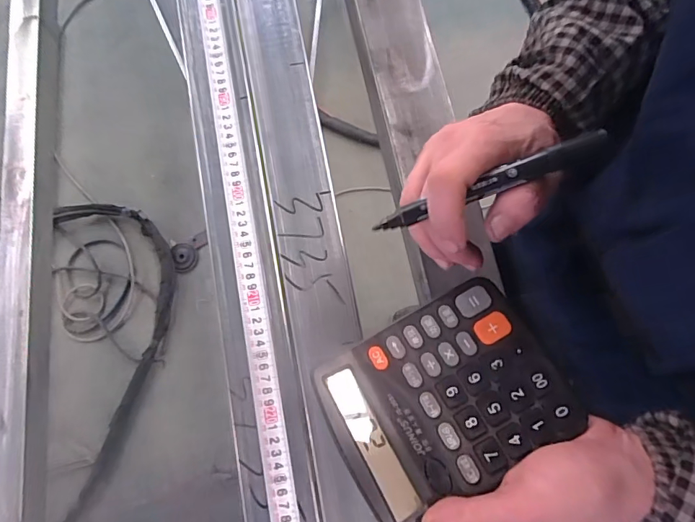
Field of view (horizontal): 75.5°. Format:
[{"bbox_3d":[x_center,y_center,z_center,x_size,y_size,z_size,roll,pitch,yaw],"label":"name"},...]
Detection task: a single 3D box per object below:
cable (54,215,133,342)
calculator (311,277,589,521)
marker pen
[{"bbox_3d":[-0.751,0.067,1.339,0.224,0.024,0.328,-17,78,-4],"label":"cable"},{"bbox_3d":[0.059,0.087,0.291,0.144,0.026,0.108,-30,79,-7],"label":"calculator"},{"bbox_3d":[0.083,-0.046,0.270,0.141,0.008,0.012,-21,78,12],"label":"marker pen"}]

